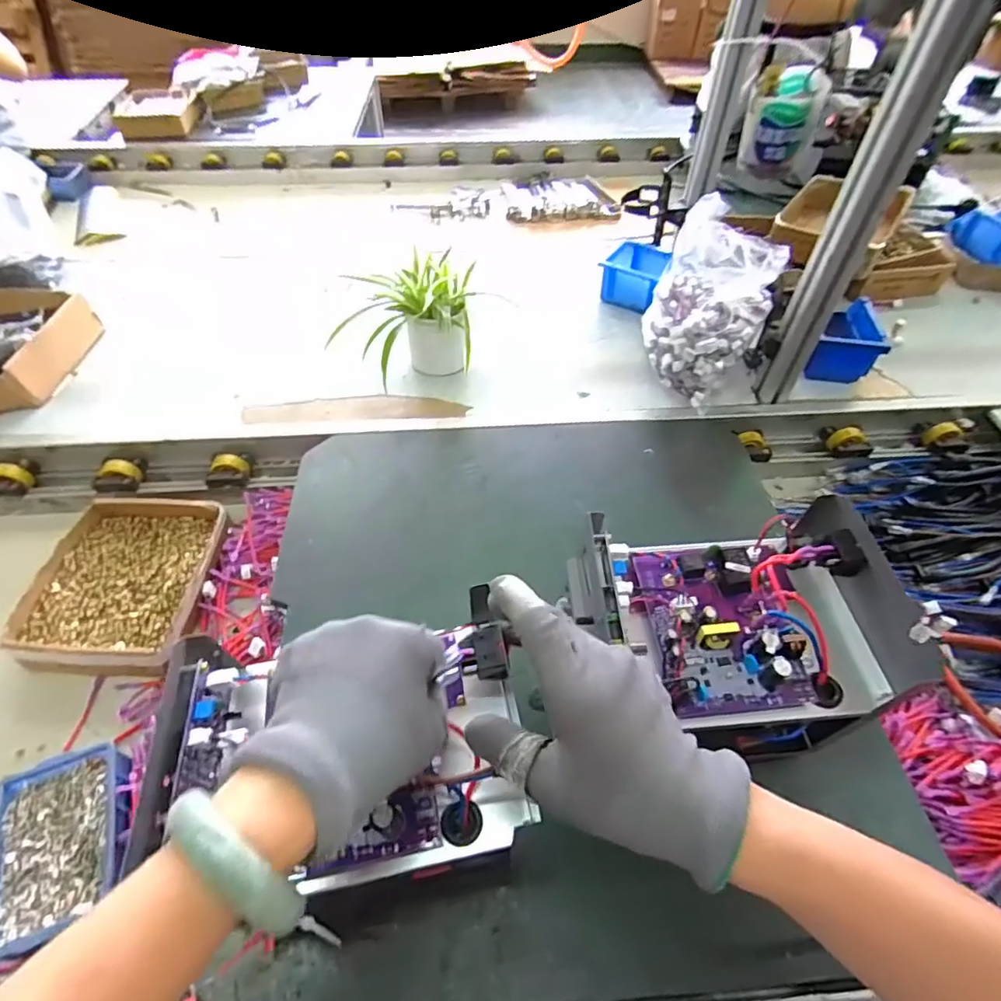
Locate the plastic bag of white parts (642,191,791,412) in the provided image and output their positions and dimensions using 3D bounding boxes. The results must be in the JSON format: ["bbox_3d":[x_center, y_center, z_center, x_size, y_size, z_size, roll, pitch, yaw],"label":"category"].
[{"bbox_3d":[0.287,-0.262,0.763,0.156,0.199,0.158,19,53,14],"label":"plastic bag of white parts"}]

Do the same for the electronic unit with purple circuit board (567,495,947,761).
[{"bbox_3d":[0.172,0.096,0.419,0.205,0.114,0.151,-6,51,-5],"label":"electronic unit with purple circuit board"}]

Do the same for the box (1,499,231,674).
[{"bbox_3d":[-0.457,0.097,0.672,0.196,0.045,0.223,3,51,2],"label":"box"}]

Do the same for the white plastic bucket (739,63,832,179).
[{"bbox_3d":[0.263,-0.352,0.510,0.060,0.073,0.059,19,53,14],"label":"white plastic bucket"}]

